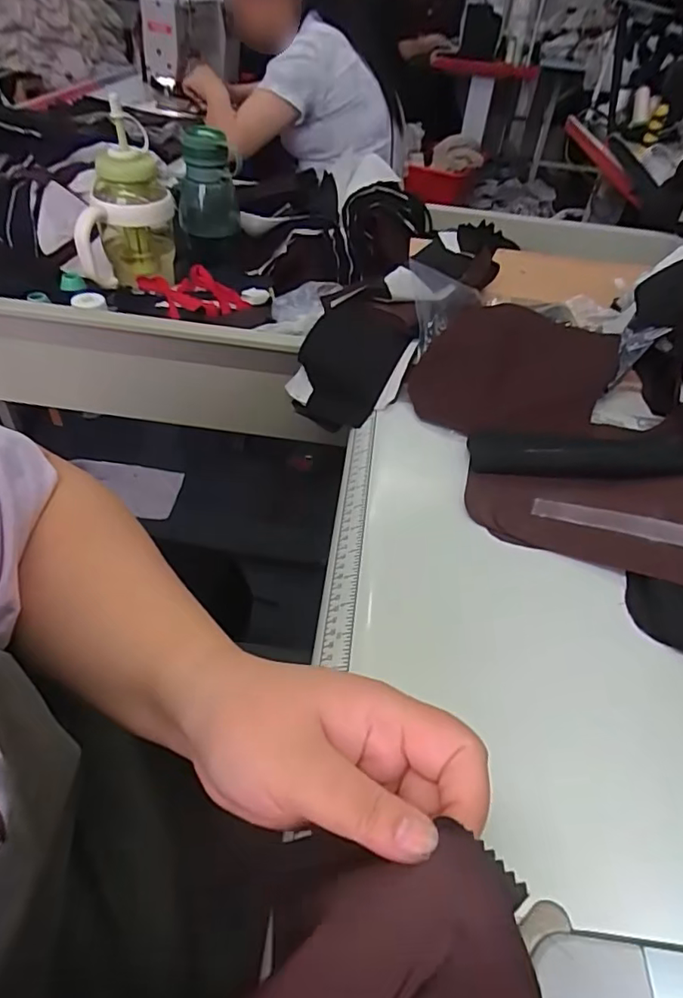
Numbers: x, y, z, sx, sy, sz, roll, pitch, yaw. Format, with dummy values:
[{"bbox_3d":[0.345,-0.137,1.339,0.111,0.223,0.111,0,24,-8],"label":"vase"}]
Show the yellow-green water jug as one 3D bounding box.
[{"bbox_3d":[-0.300,-0.399,0.758,0.128,0.193,0.114,-10,47,-17],"label":"yellow-green water jug"}]

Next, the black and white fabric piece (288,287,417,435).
[{"bbox_3d":[0.016,-0.152,0.605,0.116,0.033,0.159,22,83,28],"label":"black and white fabric piece"}]

